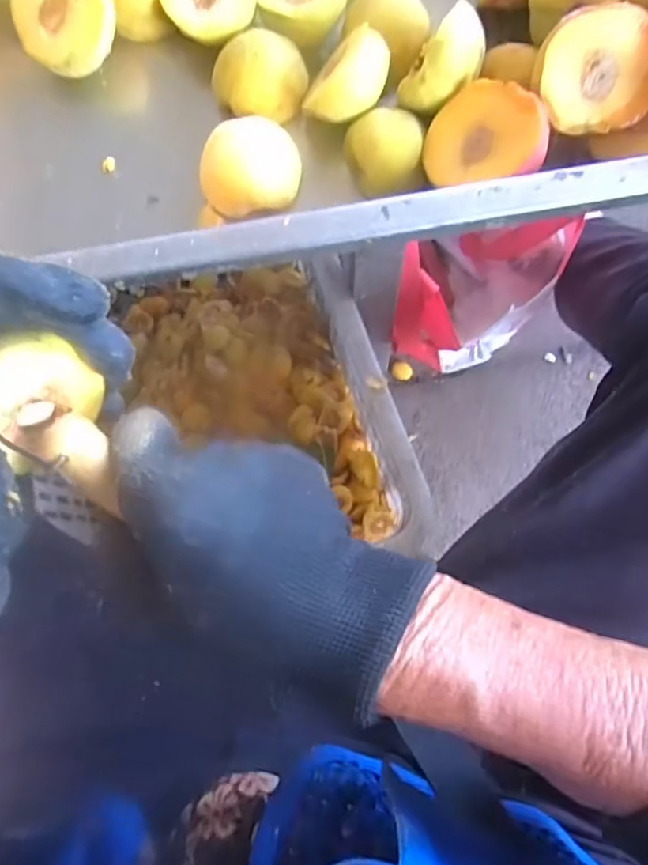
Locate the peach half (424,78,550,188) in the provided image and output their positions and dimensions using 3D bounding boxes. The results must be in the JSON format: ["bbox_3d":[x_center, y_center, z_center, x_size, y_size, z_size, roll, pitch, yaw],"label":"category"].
[{"bbox_3d":[0.100,-0.173,0.367,0.068,0.035,0.055,7,97,30],"label":"peach half"}]

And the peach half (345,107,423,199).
[{"bbox_3d":[0.037,-0.172,0.378,0.043,0.028,0.042,-1,79,3],"label":"peach half"}]

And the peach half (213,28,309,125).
[{"bbox_3d":[-0.040,-0.223,0.385,0.055,0.026,0.044,14,80,6],"label":"peach half"}]

